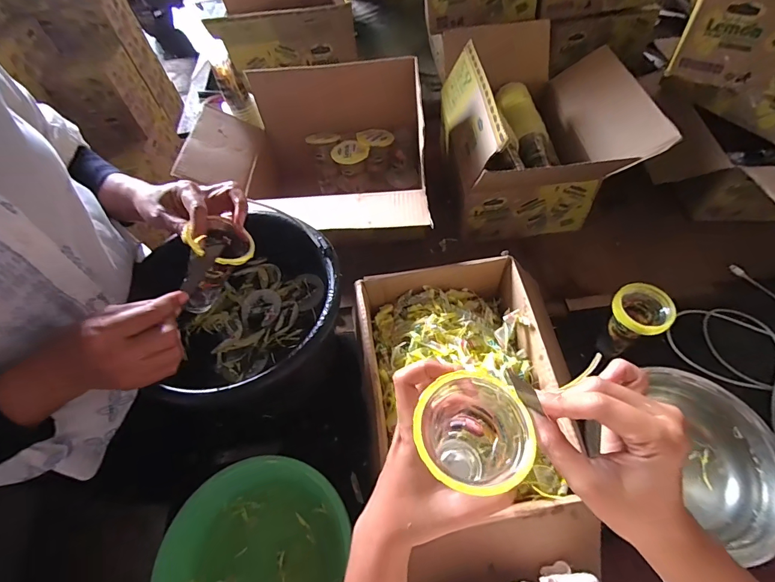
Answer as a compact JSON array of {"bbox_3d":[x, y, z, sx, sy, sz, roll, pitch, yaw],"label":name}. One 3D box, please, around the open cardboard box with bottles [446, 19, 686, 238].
[{"bbox_3d":[0.297,-0.328,0.786,0.336,0.215,0.438,-5,54,1],"label":"open cardboard box with bottles"}]

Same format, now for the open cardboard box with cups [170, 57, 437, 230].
[{"bbox_3d":[-0.148,-0.227,0.742,0.422,0.231,0.376,-2,54,3],"label":"open cardboard box with cups"}]

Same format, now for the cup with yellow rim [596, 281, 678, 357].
[{"bbox_3d":[0.360,0.056,0.583,0.068,0.140,0.071,-2,54,3],"label":"cup with yellow rim"}]

